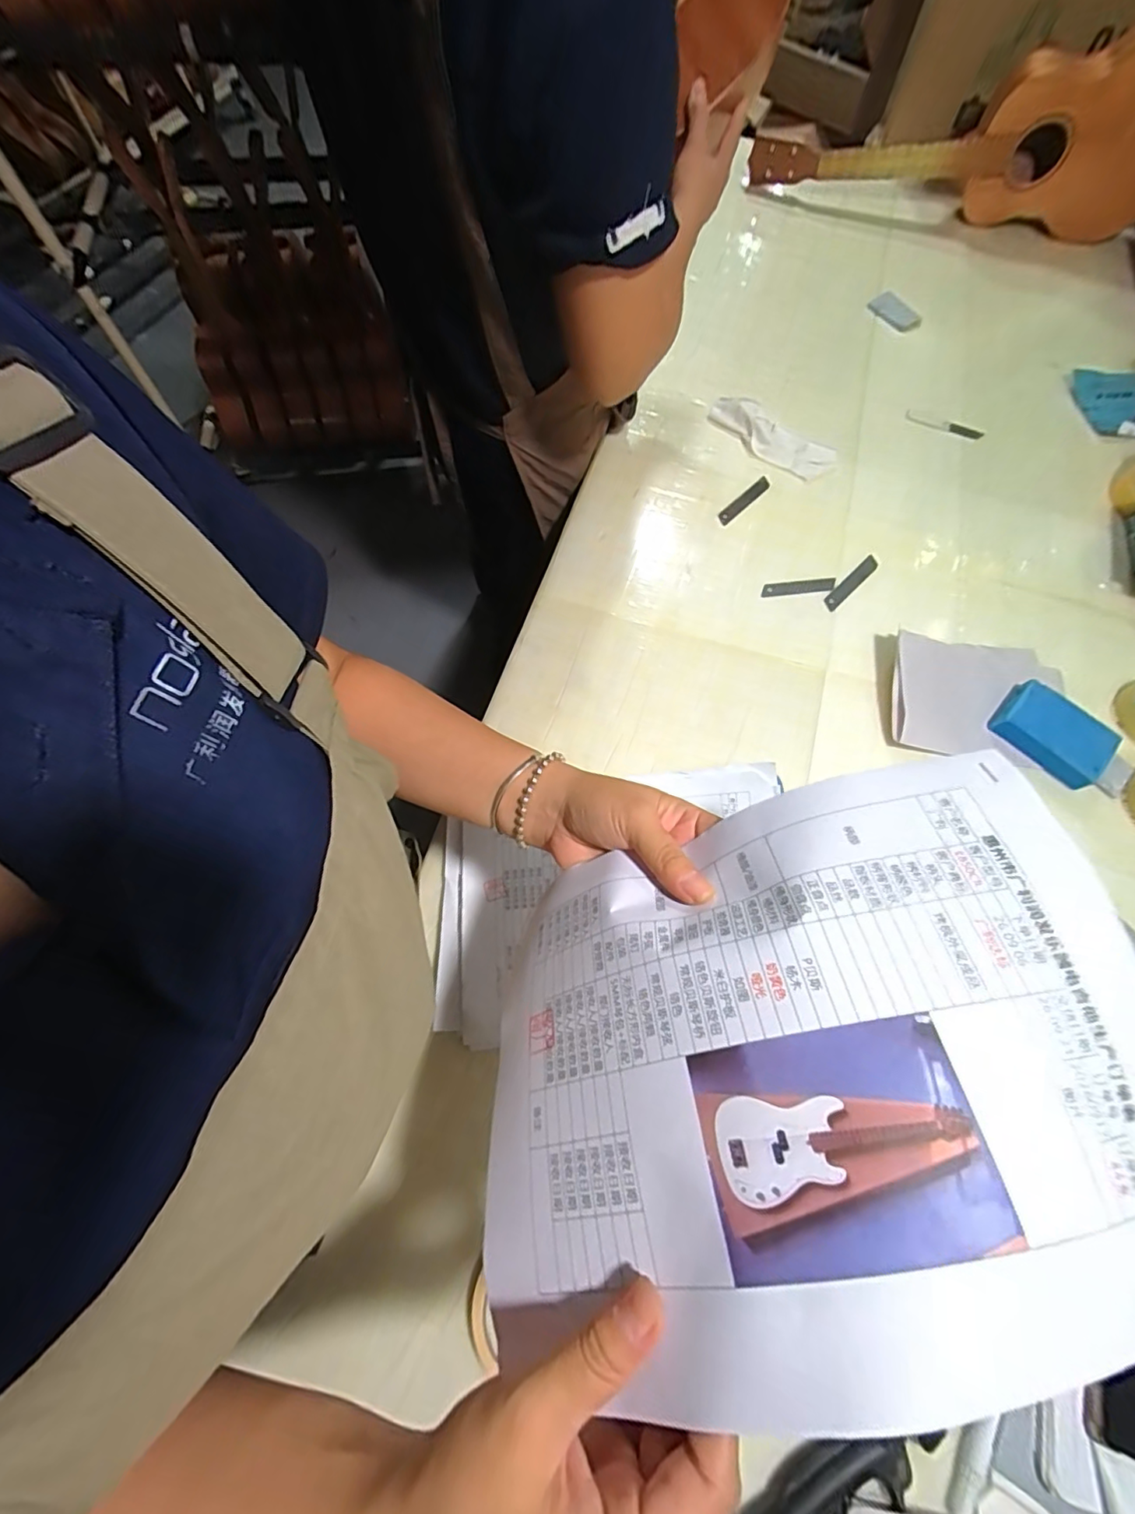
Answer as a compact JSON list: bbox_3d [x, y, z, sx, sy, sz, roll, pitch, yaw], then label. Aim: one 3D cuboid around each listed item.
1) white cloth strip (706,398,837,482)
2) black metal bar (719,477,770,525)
[{"bbox_3d":[0.259,-0.414,0.703,0.176,0.022,0.061,36,73,15],"label":"white cloth strip"},{"bbox_3d":[0.217,-0.315,0.670,0.020,0.004,0.092,41,74,16],"label":"black metal bar"}]

